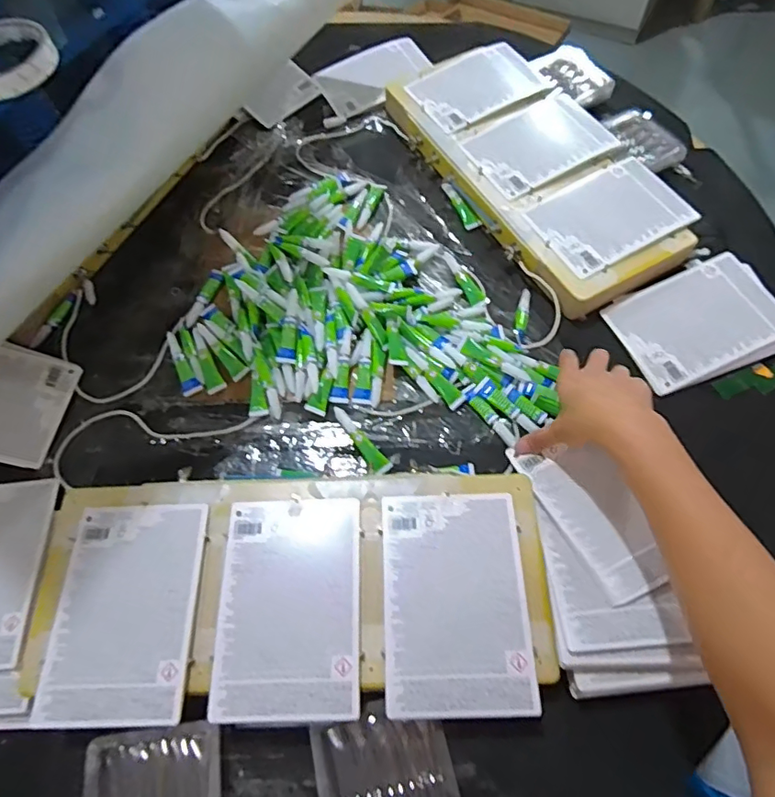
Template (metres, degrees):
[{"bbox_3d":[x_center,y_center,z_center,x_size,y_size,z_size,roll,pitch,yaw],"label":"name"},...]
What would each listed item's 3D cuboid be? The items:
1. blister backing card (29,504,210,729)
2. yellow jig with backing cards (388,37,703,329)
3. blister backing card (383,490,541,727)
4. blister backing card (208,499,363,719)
[{"bbox_3d":[-0.215,0.173,0.432,0.114,0.009,0.166,-2,63,1],"label":"blister backing card"},{"bbox_3d":[0.186,-0.291,0.655,0.203,0.044,0.406,-26,65,-10],"label":"yellow jig with backing cards"},{"bbox_3d":[0.055,0.163,0.428,0.113,0.005,0.169,-2,63,1],"label":"blister backing card"},{"bbox_3d":[-0.079,0.169,0.431,0.114,0.008,0.167,-2,63,1],"label":"blister backing card"}]

